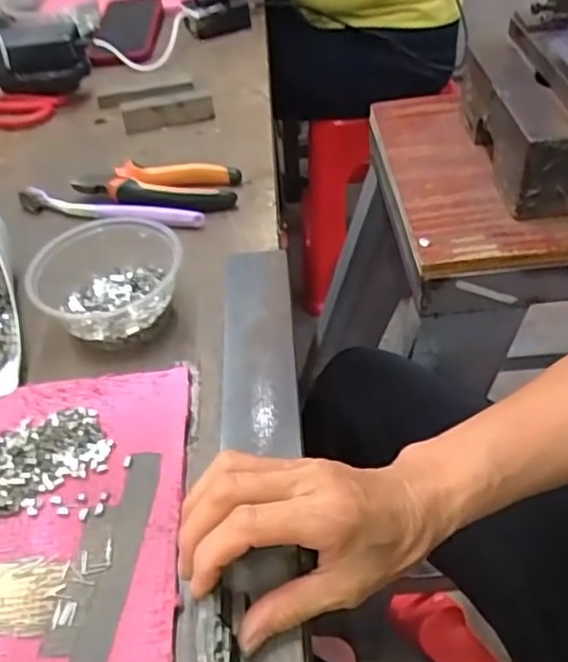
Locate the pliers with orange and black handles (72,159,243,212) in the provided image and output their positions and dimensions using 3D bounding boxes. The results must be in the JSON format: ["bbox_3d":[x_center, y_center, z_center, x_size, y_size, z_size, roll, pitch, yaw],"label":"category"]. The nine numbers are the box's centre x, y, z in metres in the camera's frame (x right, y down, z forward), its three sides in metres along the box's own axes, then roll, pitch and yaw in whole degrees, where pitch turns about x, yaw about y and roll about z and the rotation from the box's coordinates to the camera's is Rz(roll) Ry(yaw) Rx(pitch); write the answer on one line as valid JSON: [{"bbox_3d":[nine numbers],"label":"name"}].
[{"bbox_3d":[-0.116,-0.126,0.583,0.148,0.023,0.063,-2,46,2],"label":"pliers with orange and black handles"}]

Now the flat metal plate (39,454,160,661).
[{"bbox_3d":[-0.095,0.118,0.343,0.033,0.004,0.118,3,46,7],"label":"flat metal plate"}]

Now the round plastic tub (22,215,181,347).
[{"bbox_3d":[-0.126,-0.037,0.470,0.106,0.045,0.090,-16,46,-11],"label":"round plastic tub"}]

